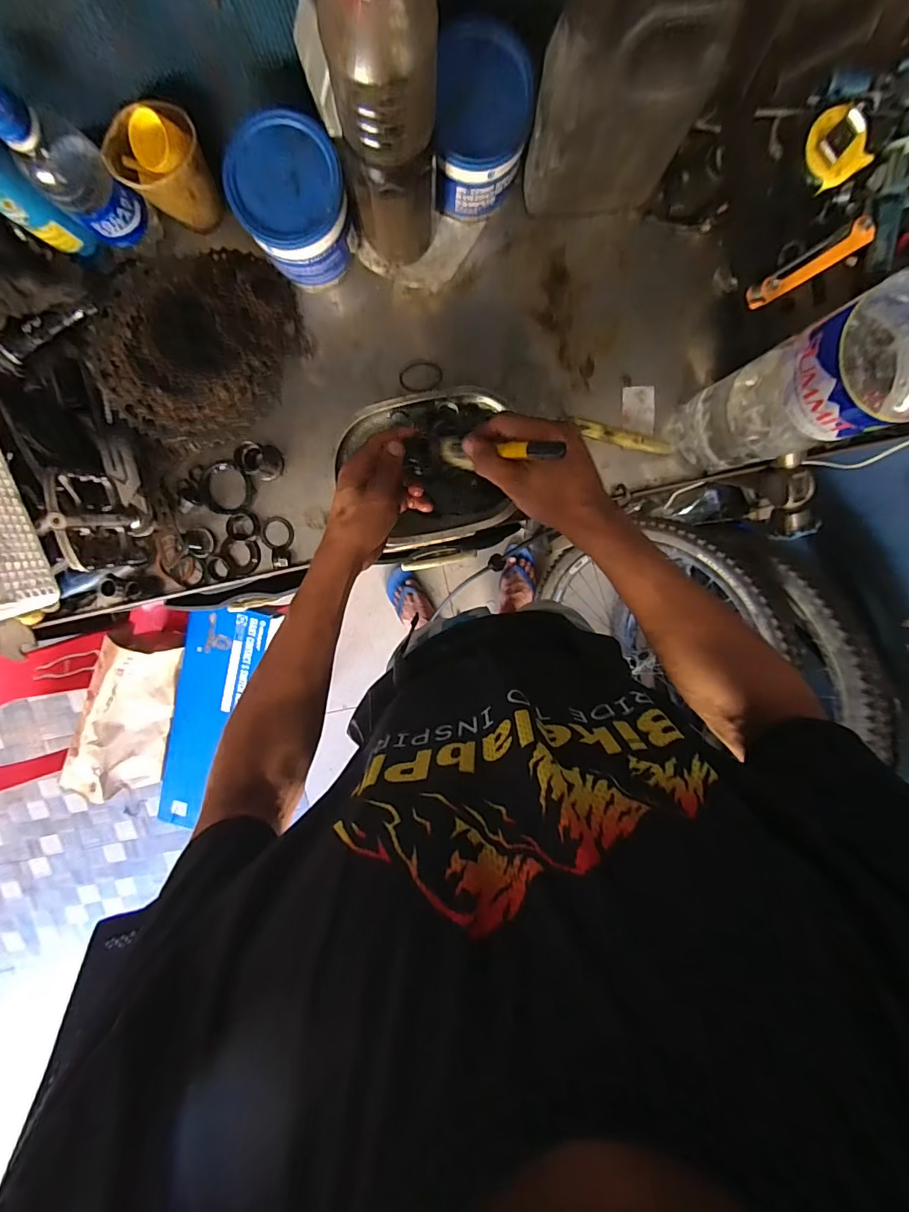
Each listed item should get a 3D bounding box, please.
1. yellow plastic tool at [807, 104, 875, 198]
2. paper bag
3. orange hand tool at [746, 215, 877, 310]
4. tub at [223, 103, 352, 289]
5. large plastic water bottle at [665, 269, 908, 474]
[{"bbox_3d":[0.343,-0.412,0.423,0.052,0.016,0.055,-34,111,6],"label":"yellow plastic tool"},{"bbox_3d":[-0.631,0.221,0.916,0.120,0.136,0.310,23,99,-3],"label":"paper bag"},{"bbox_3d":[0.332,-0.318,0.440,0.110,0.023,0.023,-31,97,6],"label":"orange hand tool"},{"bbox_3d":[-0.150,-0.382,0.455,0.098,0.094,0.102,0,99,1],"label":"tub"},{"bbox_3d":[0.285,-0.171,0.379,0.090,0.301,0.089,-25,98,5],"label":"large plastic water bottle"}]

